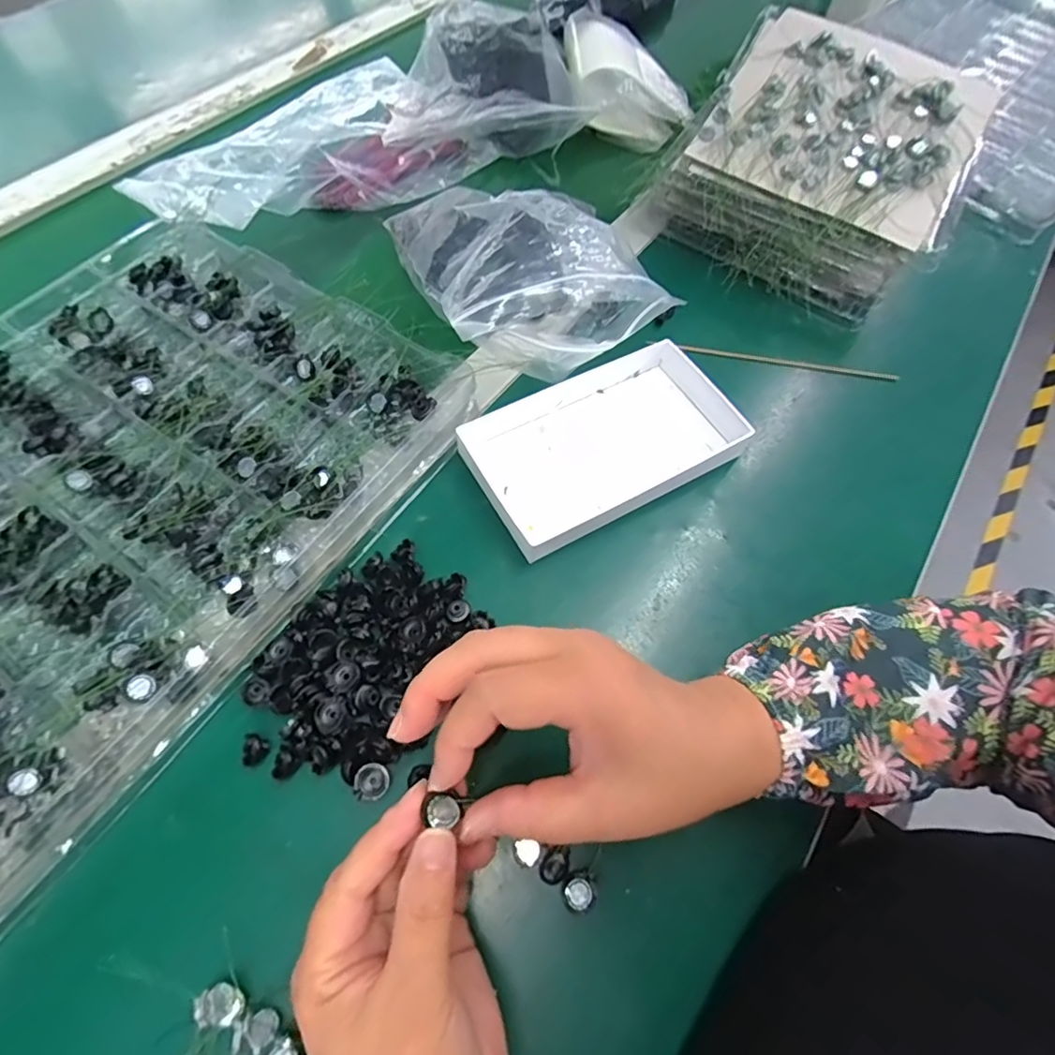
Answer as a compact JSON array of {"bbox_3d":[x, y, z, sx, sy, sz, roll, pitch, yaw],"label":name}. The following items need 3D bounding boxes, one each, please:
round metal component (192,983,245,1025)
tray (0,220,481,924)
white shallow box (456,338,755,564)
[{"bbox_3d":[-0.132,0.203,0.236,0.017,0.008,0.013,14,63,5],"label":"round metal component"},{"bbox_3d":[-0.280,-0.009,0.331,0.298,0.034,0.438,31,66,15],"label":"tray"},{"bbox_3d":[0.051,-0.060,0.381,0.173,0.024,0.108,-25,67,-14],"label":"white shallow box"}]

